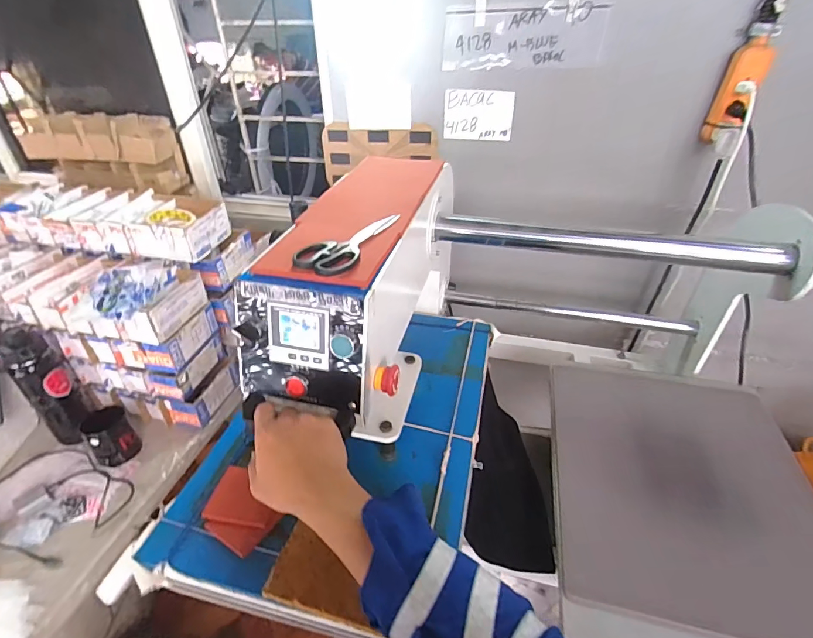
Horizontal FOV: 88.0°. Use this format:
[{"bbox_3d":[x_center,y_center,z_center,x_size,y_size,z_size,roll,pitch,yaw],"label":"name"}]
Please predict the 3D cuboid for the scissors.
[{"bbox_3d":[-0.069,-0.101,0.521,0.063,0.012,0.170,13,38,17],"label":"scissors"}]

